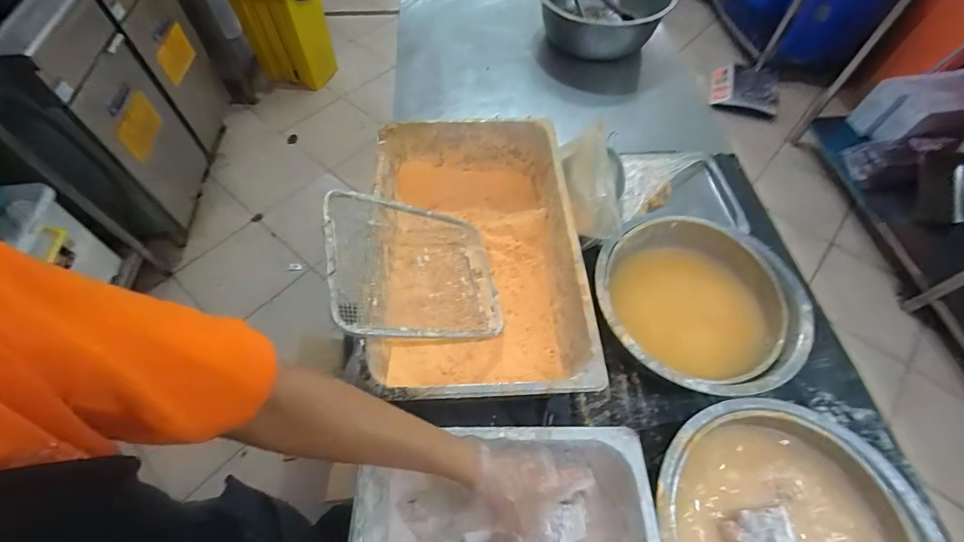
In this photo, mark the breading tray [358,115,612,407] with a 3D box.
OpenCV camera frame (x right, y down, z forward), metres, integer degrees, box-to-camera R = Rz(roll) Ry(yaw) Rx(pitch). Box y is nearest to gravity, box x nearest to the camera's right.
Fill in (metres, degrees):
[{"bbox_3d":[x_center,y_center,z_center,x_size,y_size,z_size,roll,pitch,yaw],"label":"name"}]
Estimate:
[{"bbox_3d":[-0.010,-0.028,0.720,0.313,0.156,0.514,-3,58,-3],"label":"breading tray"}]

